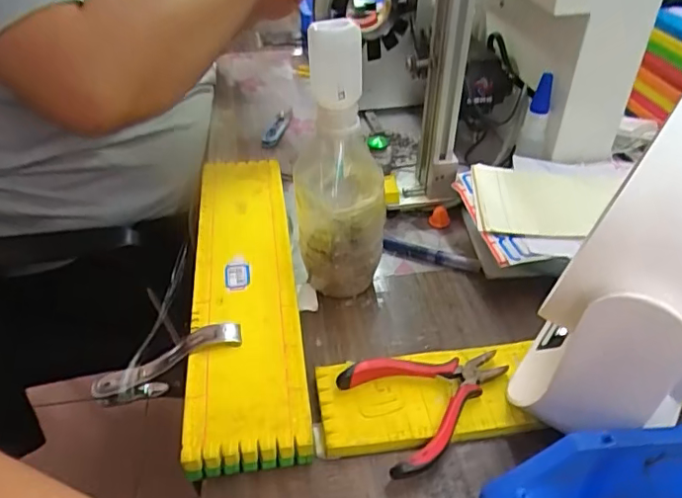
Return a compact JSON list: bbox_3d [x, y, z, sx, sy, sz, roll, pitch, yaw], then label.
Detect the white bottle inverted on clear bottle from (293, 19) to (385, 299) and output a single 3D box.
[{"bbox_3d":[0.000,-0.059,0.421,0.067,0.228,0.067,-2,39,-5],"label":"white bottle inverted on clear bottle"}]

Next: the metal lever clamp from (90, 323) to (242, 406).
[{"bbox_3d":[-0.127,0.084,0.407,0.117,0.030,0.019,-29,40,9],"label":"metal lever clamp"}]

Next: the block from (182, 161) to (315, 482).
[{"bbox_3d":[-0.084,0.017,0.477,0.080,0.031,0.358,-5,40,-8],"label":"block"}]

